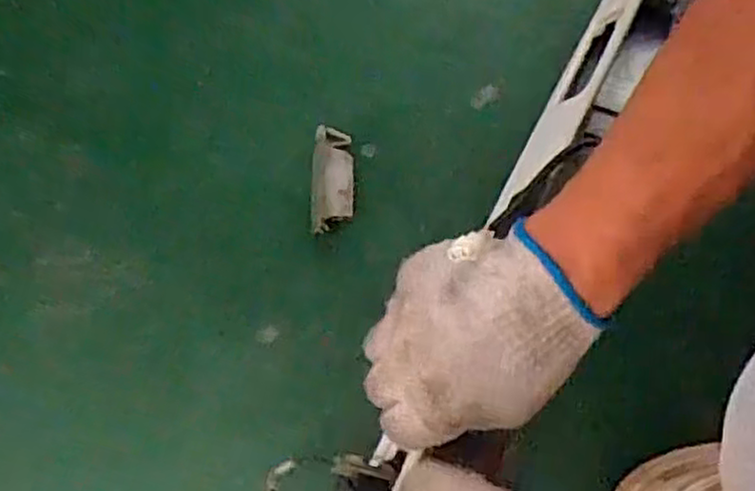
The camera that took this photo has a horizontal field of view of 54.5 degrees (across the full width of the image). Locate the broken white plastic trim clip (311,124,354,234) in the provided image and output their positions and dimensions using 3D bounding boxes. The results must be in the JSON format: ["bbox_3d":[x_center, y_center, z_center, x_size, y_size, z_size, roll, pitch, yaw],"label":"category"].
[{"bbox_3d":[-0.031,-0.046,0.512,0.029,0.017,0.071,0,79,-1],"label":"broken white plastic trim clip"}]

